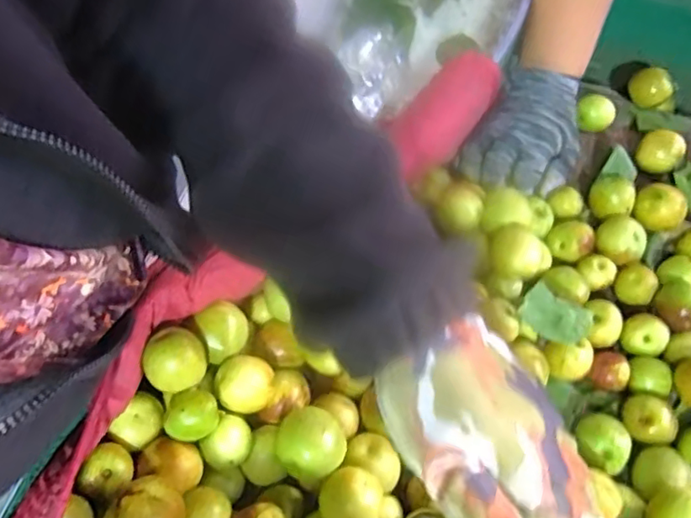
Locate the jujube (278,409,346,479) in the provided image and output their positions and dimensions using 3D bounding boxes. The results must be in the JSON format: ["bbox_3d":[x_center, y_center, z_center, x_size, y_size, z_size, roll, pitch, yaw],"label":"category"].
[{"bbox_3d":[-0.022,0.120,0.386,0.047,0.033,0.042,18,73,7],"label":"jujube"}]

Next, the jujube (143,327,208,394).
[{"bbox_3d":[-0.107,0.066,0.375,0.035,0.030,0.039,11,72,5],"label":"jujube"}]

